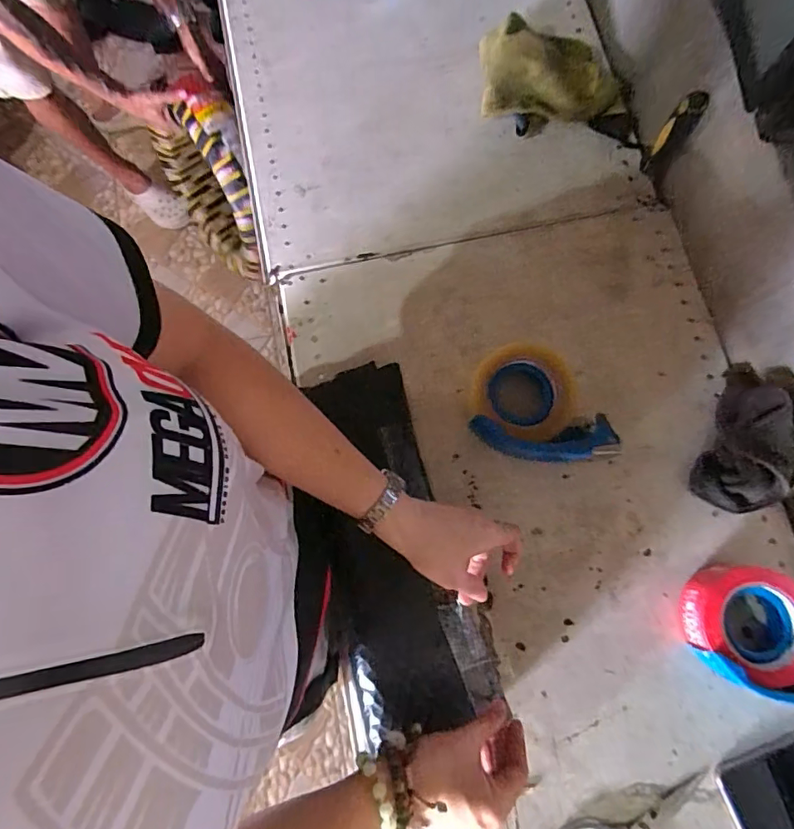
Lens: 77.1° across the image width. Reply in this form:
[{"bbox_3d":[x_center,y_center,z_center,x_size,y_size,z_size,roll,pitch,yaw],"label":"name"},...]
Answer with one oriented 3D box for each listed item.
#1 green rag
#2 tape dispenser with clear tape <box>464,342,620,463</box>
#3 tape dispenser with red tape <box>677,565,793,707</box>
[{"bbox_3d":[0.207,-0.455,0.667,0.190,0.067,0.108,1,77,1],"label":"green rag"},{"bbox_3d":[0.167,-0.012,0.572,0.154,0.063,0.123,9,77,3],"label":"tape dispenser with clear tape"},{"bbox_3d":[0.389,0.228,0.514,0.169,0.064,0.119,21,78,5],"label":"tape dispenser with red tape"}]

